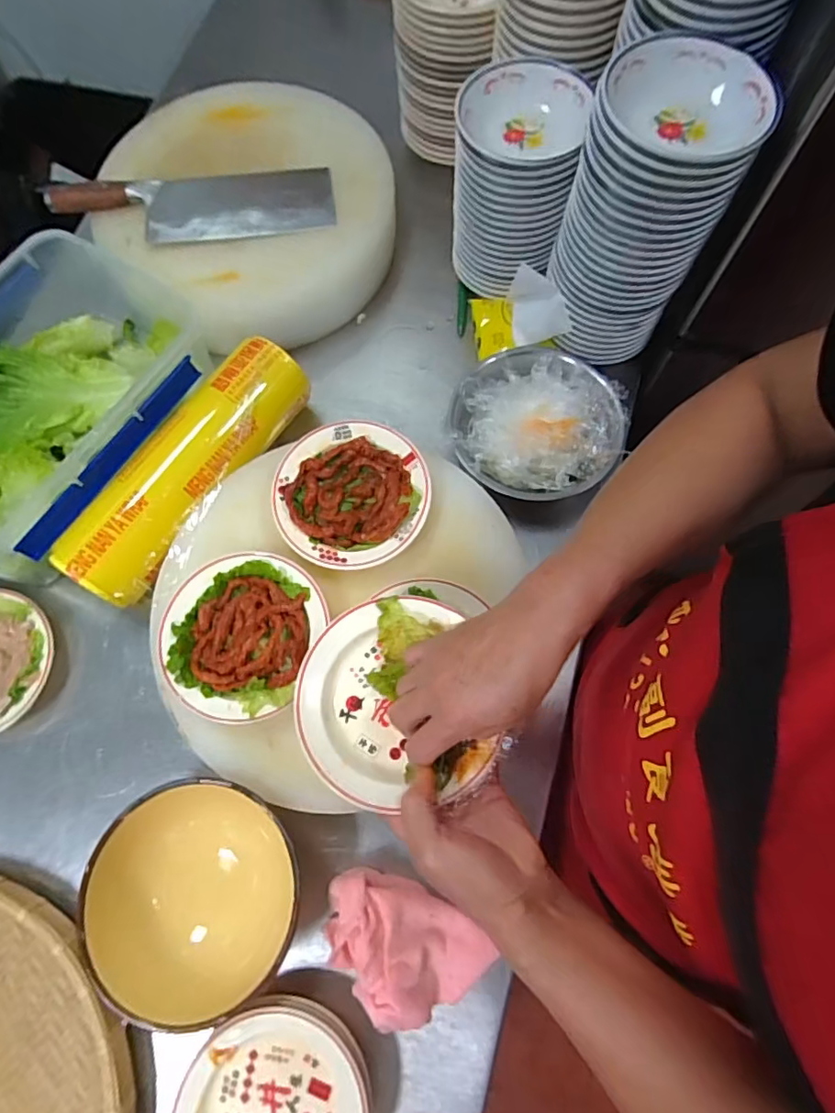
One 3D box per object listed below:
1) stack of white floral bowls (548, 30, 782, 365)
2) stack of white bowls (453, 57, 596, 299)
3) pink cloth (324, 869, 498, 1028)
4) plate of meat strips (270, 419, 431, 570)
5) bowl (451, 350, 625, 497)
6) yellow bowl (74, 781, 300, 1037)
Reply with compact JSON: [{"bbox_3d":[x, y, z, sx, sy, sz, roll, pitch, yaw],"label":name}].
[{"bbox_3d":[0.225,-0.351,0.589,0.146,0.247,0.140,13,73,6],"label":"stack of white floral bowls"},{"bbox_3d":[0.108,-0.423,0.651,0.132,0.180,0.141,6,72,4],"label":"stack of white bowls"},{"bbox_3d":[-0.018,0.350,0.504,0.155,0.049,0.106,36,76,12],"label":"pink cloth"},{"bbox_3d":[-0.068,-0.063,0.584,0.155,0.032,0.157,-1,72,2],"label":"plate of meat strips"},{"bbox_3d":[0.136,-0.155,0.667,0.183,0.089,0.189,-1,72,2],"label":"bowl"},{"bbox_3d":[-0.196,0.302,0.514,0.165,0.095,0.182,-9,72,-1],"label":"yellow bowl"}]

